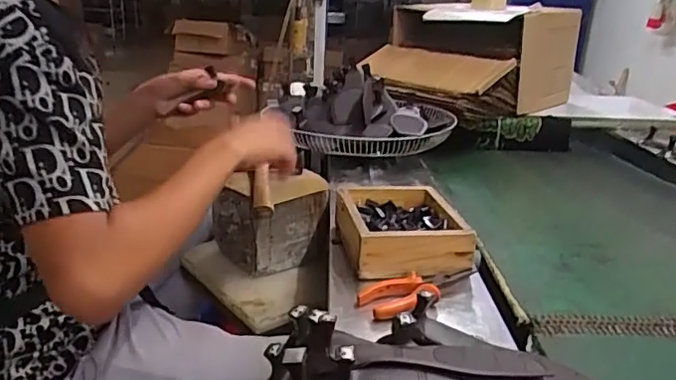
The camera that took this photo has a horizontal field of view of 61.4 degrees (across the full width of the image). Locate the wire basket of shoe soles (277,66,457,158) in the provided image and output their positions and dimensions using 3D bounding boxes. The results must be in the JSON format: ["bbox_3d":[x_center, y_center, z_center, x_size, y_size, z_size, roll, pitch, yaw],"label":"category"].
[{"bbox_3d":[0.065,-0.177,1.277,0.406,0.128,0.340,-3,20,-16],"label":"wire basket of shoe soles"}]

